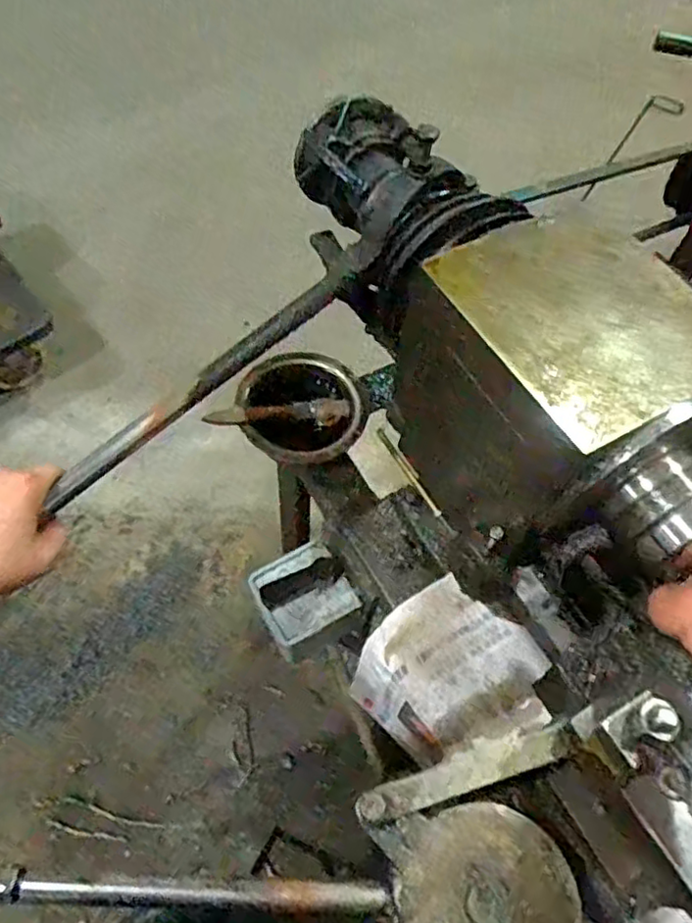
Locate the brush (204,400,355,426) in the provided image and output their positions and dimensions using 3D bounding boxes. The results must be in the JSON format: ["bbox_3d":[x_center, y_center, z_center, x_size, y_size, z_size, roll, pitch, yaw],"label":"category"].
[{"bbox_3d":[-0.068,-0.049,0.650,0.143,0.017,0.021,-3,60,-6],"label":"brush"}]

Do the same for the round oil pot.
[{"bbox_3d":[-0.048,-0.058,0.694,0.122,0.071,0.121,-41,94,-2],"label":"round oil pot"}]

